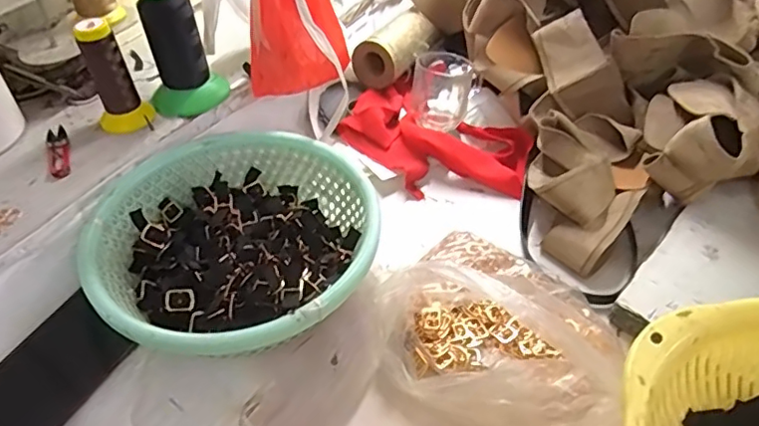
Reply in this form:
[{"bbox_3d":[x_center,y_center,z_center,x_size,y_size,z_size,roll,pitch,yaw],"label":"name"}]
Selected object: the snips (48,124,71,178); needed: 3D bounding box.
[{"bbox_3d":[-0.342,-0.066,0.611,0.022,0.017,0.106,-21,48,-18],"label":"snips"}]

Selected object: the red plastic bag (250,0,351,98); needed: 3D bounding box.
[{"bbox_3d":[-0.095,-0.243,0.617,0.099,0.203,0.093,4,45,6],"label":"red plastic bag"}]

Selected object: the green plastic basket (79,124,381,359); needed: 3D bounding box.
[{"bbox_3d":[-0.133,0.035,0.552,0.249,0.090,0.256,-7,45,-5],"label":"green plastic basket"}]

